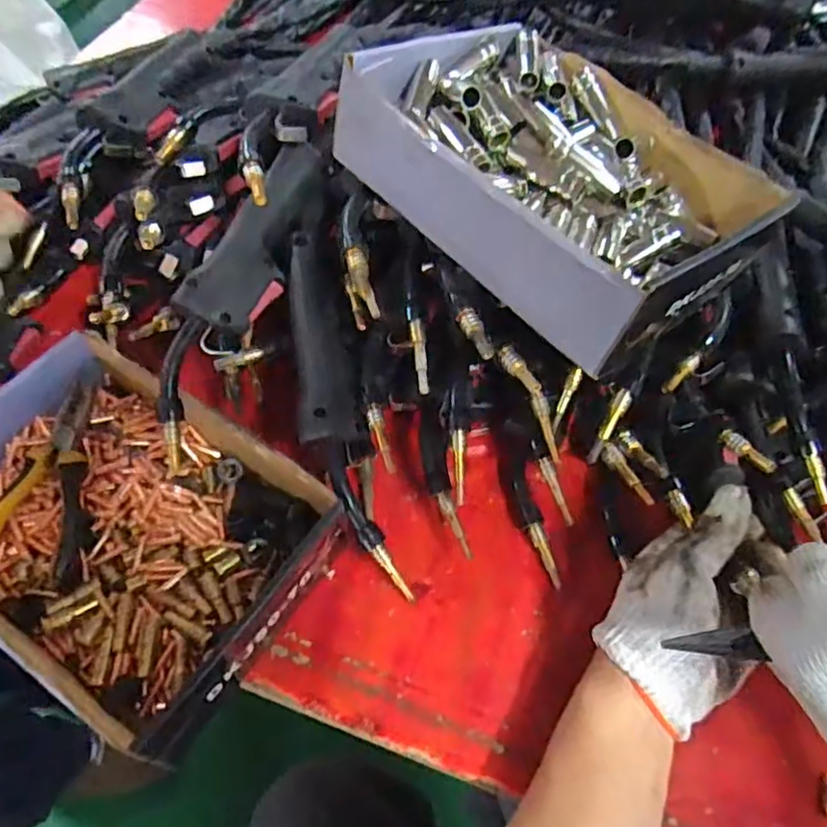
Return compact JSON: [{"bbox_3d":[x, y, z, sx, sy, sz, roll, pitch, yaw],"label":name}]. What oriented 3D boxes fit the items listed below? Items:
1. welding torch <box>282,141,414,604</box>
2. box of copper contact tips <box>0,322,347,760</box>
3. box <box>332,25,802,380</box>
[{"bbox_3d":[-0.059,-0.035,0.445,0.049,0.037,0.317,-9,79,-8],"label":"welding torch"},{"bbox_3d":[-0.196,0.069,0.430,0.257,0.066,0.188,31,62,15],"label":"box of copper contact tips"},{"bbox_3d":[0.088,-0.156,0.402,0.196,0.071,0.249,-37,67,-22],"label":"box"}]

